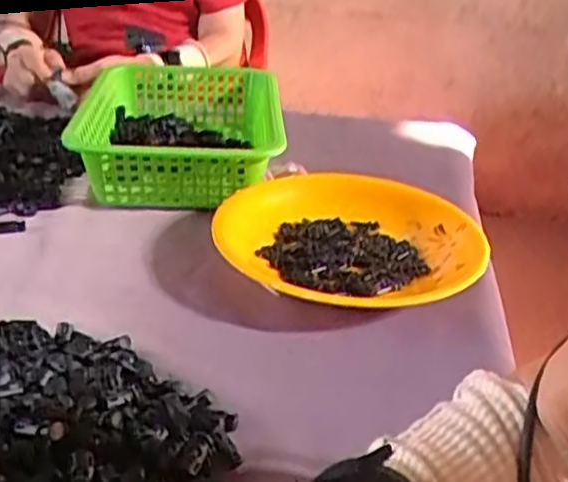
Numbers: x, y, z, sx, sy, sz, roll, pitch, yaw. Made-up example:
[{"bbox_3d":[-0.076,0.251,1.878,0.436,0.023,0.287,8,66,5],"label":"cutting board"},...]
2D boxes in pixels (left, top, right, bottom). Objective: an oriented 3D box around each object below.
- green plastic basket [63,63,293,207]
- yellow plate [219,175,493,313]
[{"bbox_3d":[-0.115,-0.137,0.872,0.218,0.085,0.354,2,29,-3],"label":"green plastic basket"},{"bbox_3d":[0.058,-0.002,0.687,0.234,0.038,0.242,3,29,-2],"label":"yellow plate"}]

